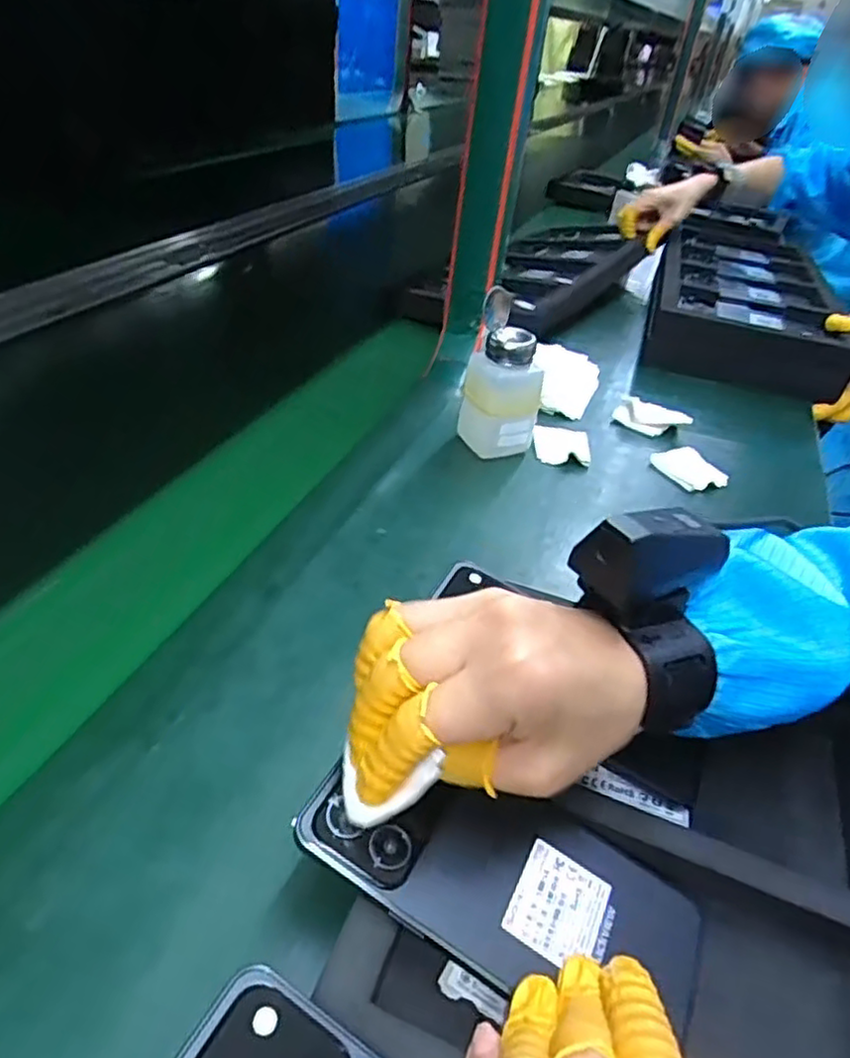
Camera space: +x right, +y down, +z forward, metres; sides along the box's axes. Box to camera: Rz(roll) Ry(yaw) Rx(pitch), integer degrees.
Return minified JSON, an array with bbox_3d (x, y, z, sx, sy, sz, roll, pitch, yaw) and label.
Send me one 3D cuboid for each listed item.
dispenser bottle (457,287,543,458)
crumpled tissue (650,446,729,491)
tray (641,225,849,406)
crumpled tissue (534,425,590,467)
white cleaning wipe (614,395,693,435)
[{"bbox_3d":[0.064,-0.124,0.564,0.052,0.134,0.057,-21,46,-32],"label":"dispenser bottle"},{"bbox_3d":[0.239,-0.054,0.602,0.051,0.010,0.059,-15,43,-27],"label":"crumpled tissue"},{"bbox_3d":[0.423,-0.310,0.918,0.208,0.075,0.470,17,38,11],"label":"tray"},{"bbox_3d":[0.124,-0.076,0.609,0.045,0.014,0.058,5,38,-4],"label":"crumpled tissue"},{"bbox_3d":[0.224,-0.112,0.664,0.065,0.019,0.046,32,44,28],"label":"white cleaning wipe"}]

